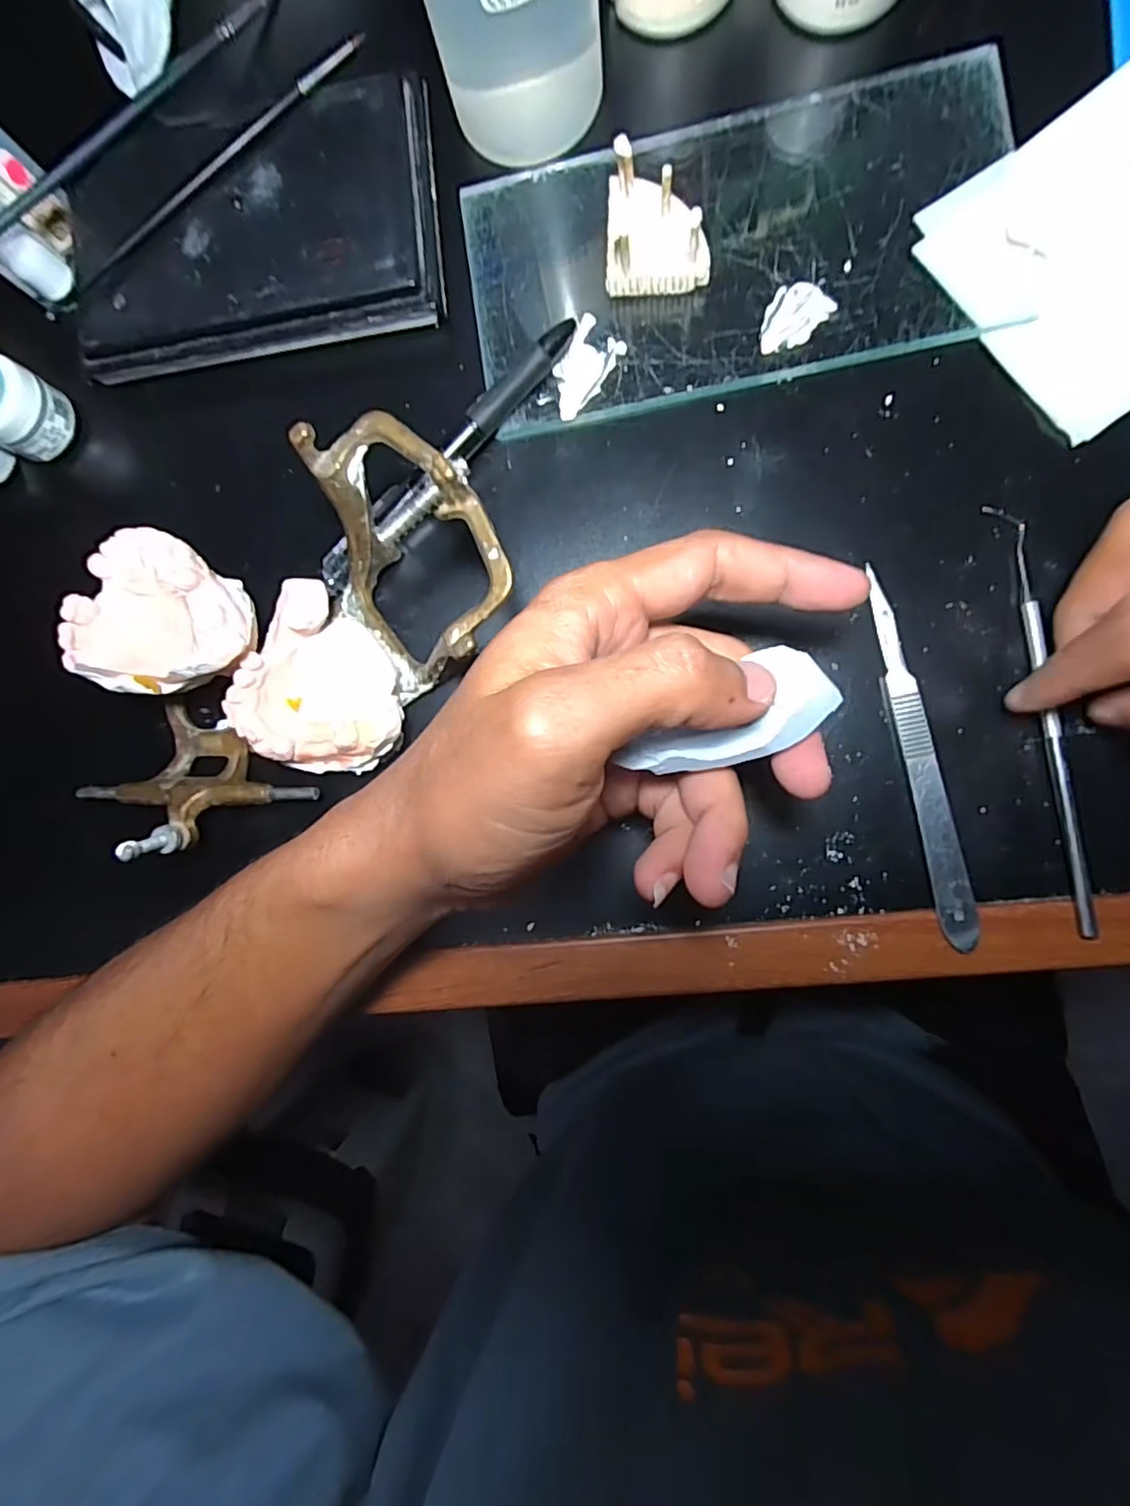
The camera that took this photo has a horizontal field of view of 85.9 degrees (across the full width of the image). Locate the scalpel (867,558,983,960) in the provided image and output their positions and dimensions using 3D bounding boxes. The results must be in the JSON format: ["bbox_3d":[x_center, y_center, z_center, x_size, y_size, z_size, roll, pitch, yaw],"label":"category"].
[{"bbox_3d":[0.129,0.002,0.219,0.012,0.006,0.134,-11,88,8],"label":"scalpel"}]

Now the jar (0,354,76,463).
[{"bbox_3d":[-0.229,-0.144,0.253,0.027,0.028,0.032,28,93,7],"label":"jar"}]

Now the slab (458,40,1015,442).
[{"bbox_3d":[0.062,-0.190,0.230,0.193,0.005,0.103,-9,88,8],"label":"slab"}]

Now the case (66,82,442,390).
[{"bbox_3d":[-0.125,-0.207,0.246,0.148,0.021,0.087,-6,89,8],"label":"case"}]

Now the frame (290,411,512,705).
[{"bbox_3d":[-0.055,-0.064,0.213,0.070,0.070,0.080,-24,86,7],"label":"frame"}]

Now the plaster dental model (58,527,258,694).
[{"bbox_3d":[-0.145,-0.050,0.224,0.060,0.027,0.055,0,90,7],"label":"plaster dental model"}]

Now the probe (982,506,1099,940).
[{"bbox_3d":[0.168,-0.012,0.213,0.011,0.004,0.152,-9,86,8],"label":"probe"}]

